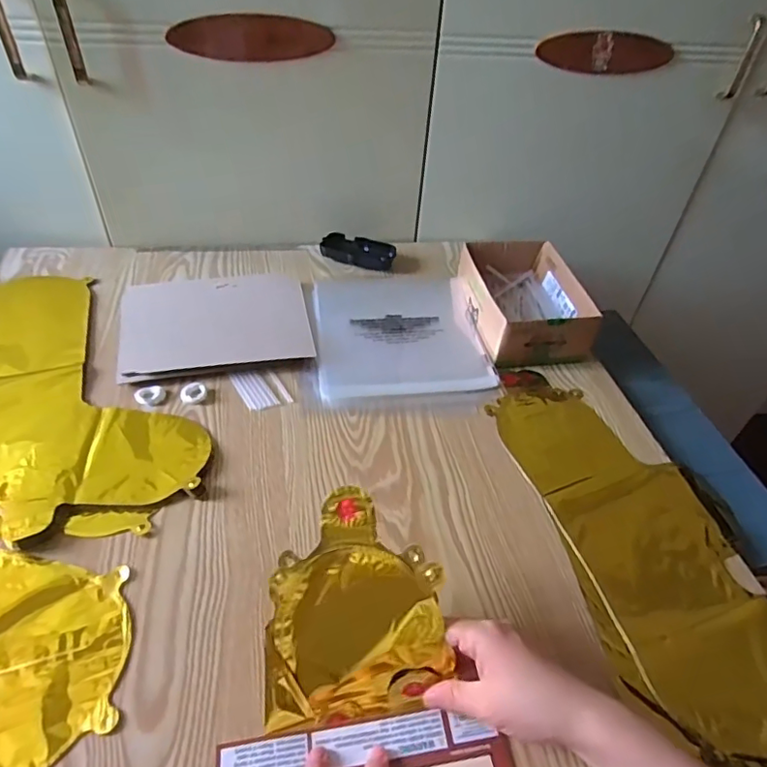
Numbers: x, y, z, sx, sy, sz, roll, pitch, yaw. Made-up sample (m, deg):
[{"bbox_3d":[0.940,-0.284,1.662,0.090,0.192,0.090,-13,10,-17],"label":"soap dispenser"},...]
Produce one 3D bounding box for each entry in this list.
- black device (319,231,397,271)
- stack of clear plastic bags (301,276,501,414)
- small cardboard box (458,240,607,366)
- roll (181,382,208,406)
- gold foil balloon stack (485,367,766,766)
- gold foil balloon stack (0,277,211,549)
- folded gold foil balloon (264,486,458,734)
[{"bbox_3d":[-0.038,-0.195,0.799,0.108,0.025,0.049,12,44,7],"label":"black device"},{"bbox_3d":[0.014,-0.065,0.678,0.210,0.014,0.252,1,44,-5],"label":"stack of clear plastic bags"},{"bbox_3d":[0.176,-0.105,0.689,0.129,0.067,0.176,-2,44,-7],"label":"small cardboard box"},{"bbox_3d":[-0.205,0.008,0.585,0.027,0.004,0.031,-13,46,-19],"label":"roll"},{"bbox_3d":[0.241,0.132,0.495,0.176,0.009,0.408,-6,44,-11],"label":"gold foil balloon stack"},{"bbox_3d":[-0.368,0.012,0.563,0.223,0.010,0.411,-28,52,-30],"label":"gold foil balloon stack"},{"bbox_3d":[-0.021,0.158,0.383,0.127,0.022,0.155,-5,87,4],"label":"folded gold foil balloon"}]

